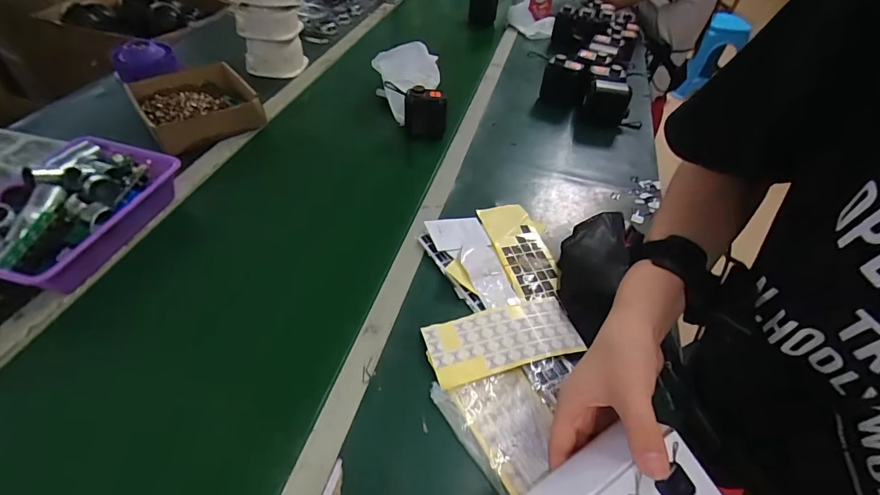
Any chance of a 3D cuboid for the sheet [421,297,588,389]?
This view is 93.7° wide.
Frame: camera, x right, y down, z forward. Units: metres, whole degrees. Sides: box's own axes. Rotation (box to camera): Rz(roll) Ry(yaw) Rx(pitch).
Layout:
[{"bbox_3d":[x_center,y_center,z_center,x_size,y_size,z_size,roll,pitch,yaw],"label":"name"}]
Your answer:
[{"bbox_3d":[0.088,0.123,0.566,0.209,0.013,0.093,-11,46,-13],"label":"sheet"}]

